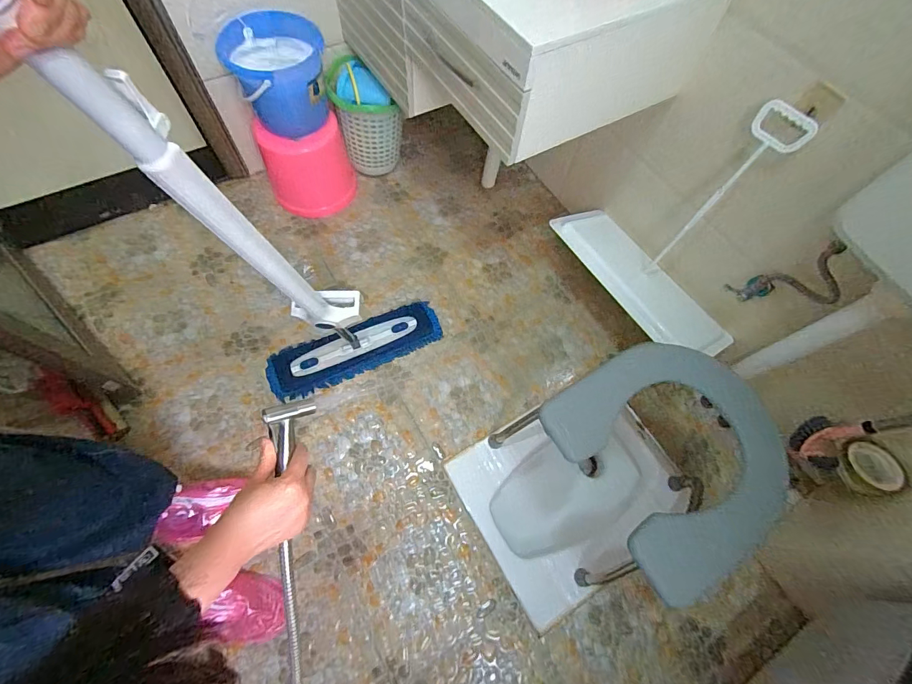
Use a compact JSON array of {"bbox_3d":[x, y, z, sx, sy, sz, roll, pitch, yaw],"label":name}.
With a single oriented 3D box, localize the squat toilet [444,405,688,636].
[{"bbox_3d":[0.280,0.413,1.051,0.490,0.265,0.423,-24,71,-15],"label":"squat toilet"}]

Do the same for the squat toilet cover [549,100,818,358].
[{"bbox_3d":[0.555,-0.288,0.940,0.260,0.459,0.541,-33,73,-18],"label":"squat toilet cover"}]

